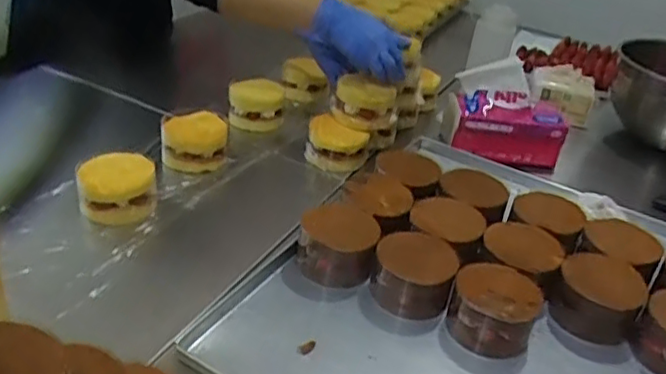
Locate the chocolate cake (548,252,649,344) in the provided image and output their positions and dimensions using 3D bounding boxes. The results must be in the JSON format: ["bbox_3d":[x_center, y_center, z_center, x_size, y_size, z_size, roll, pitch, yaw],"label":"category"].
[{"bbox_3d":[0.320,0.136,0.761,0.100,0.064,0.098,26,36,27],"label":"chocolate cake"}]

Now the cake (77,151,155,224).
[{"bbox_3d":[-0.290,-0.003,0.847,0.097,0.069,0.077,-6,34,-21],"label":"cake"}]

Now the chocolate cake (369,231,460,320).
[{"bbox_3d":[0.097,0.106,0.756,0.095,0.071,0.092,17,33,14],"label":"chocolate cake"}]

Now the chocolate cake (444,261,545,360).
[{"bbox_3d":[0.185,0.140,0.724,0.096,0.063,0.096,22,34,22],"label":"chocolate cake"}]

